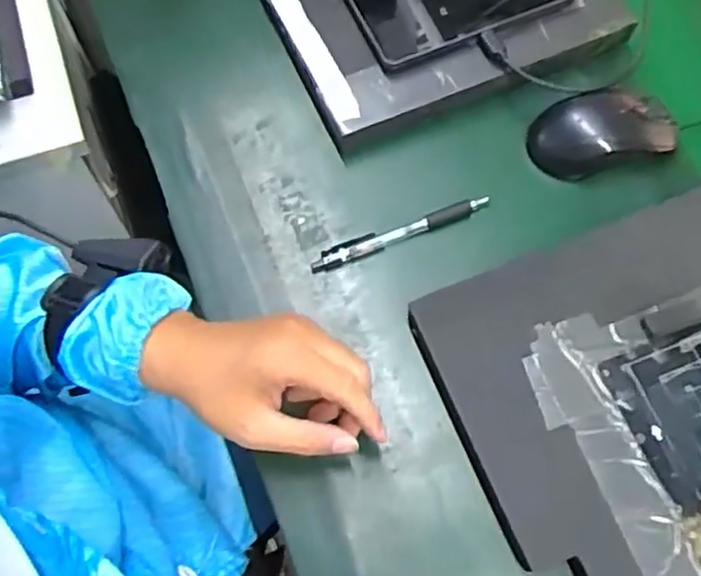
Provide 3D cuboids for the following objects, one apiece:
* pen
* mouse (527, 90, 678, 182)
[{"bbox_3d":[0.039,-0.040,0.519,0.142,0.011,0.014,-19,70,-8],"label":"pen"},{"bbox_3d":[0.195,-0.119,0.535,0.107,0.037,0.060,-1,68,-1],"label":"mouse"}]

